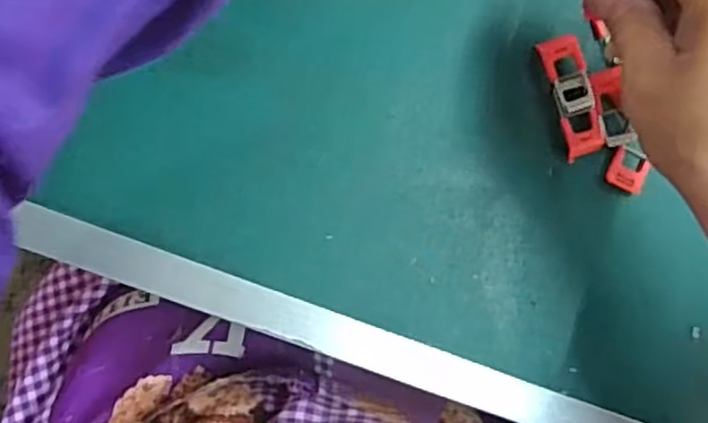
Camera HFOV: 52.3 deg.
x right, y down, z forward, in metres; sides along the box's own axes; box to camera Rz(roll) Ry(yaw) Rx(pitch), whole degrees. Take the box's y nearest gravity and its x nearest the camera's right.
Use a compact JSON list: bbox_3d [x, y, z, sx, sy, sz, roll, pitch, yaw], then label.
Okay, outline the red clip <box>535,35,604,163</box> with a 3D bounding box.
[{"bbox_3d":[0.107,-0.056,0.351,0.019,0.008,0.058,-18,94,-8],"label":"red clip"}]

